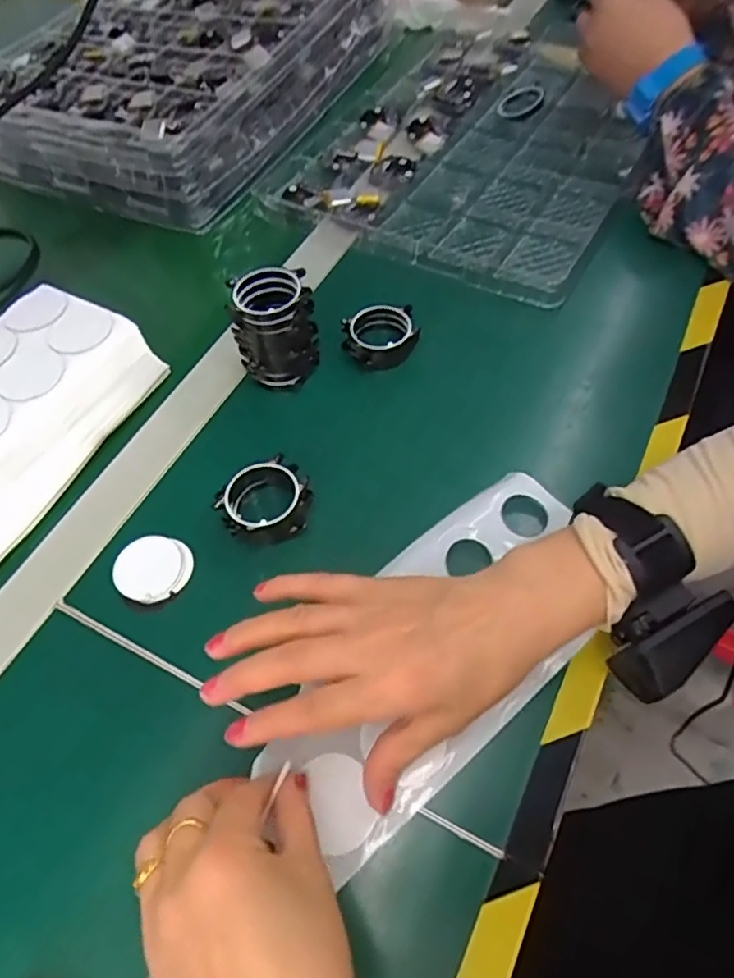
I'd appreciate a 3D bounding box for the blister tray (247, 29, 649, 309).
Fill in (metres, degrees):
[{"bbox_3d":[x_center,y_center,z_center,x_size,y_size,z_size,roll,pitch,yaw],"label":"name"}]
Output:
[{"bbox_3d":[0.103,-0.349,0.607,0.303,0.031,0.409,21,61,18],"label":"blister tray"}]

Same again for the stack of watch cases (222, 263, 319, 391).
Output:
[{"bbox_3d":[-0.065,-0.113,0.429,0.058,0.067,0.049,-13,57,-4],"label":"stack of watch cases"}]

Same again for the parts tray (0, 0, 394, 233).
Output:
[{"bbox_3d":[-0.188,-0.488,0.673,0.306,0.077,0.462,20,61,17],"label":"parts tray"}]

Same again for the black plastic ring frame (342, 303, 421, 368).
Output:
[{"bbox_3d":[0.009,-0.113,0.459,0.054,0.027,0.047,-17,57,-7],"label":"black plastic ring frame"}]

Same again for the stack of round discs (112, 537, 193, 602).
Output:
[{"bbox_3d":[-0.131,0.049,0.374,0.046,0.006,0.041,5,58,8],"label":"stack of round discs"}]

